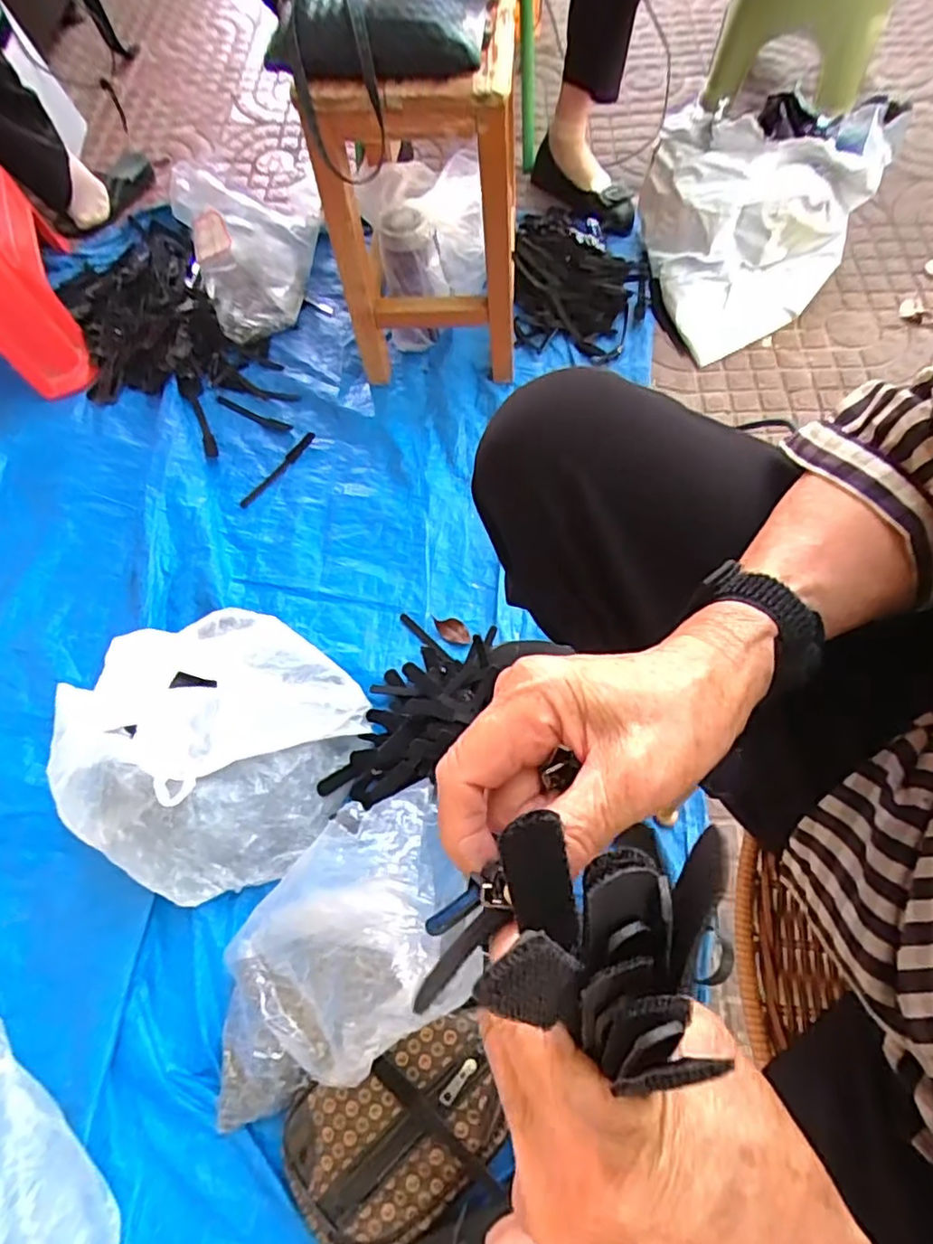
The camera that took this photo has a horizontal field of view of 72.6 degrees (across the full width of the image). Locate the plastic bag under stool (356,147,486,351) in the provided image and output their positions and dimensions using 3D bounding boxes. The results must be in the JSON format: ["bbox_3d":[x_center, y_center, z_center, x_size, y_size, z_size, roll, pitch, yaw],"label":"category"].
[{"bbox_3d":[-0.057,-0.557,0.973,0.164,0.205,0.166,-15,65,-1],"label":"plastic bag under stool"}]

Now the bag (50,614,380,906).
[{"bbox_3d":[-0.265,0.128,0.656,0.237,0.171,0.294,35,73,19],"label":"bag"}]

